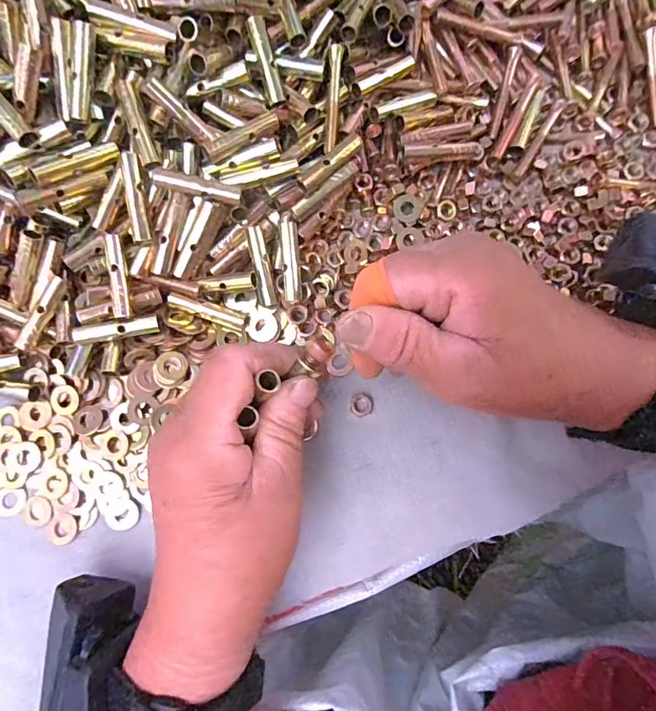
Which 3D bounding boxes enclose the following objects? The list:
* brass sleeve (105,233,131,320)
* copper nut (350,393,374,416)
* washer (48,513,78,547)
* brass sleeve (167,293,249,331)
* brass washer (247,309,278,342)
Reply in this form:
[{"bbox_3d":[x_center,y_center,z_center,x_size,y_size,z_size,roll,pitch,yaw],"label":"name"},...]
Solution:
[{"bbox_3d":[-0.109,-0.041,0.237,0.008,0.006,0.043,-7,92,-2],"label":"brass sleeve"},{"bbox_3d":[0.019,0.027,0.254,0.012,0.004,0.013,0,80,0],"label":"copper nut"},{"bbox_3d":[-0.140,0.092,0.239,0.015,0.004,0.016,0,80,0],"label":"washer"},{"bbox_3d":[-0.066,-0.025,0.252,0.043,0.012,0.009,19,81,3],"label":"brass sleeve"},{"bbox_3d":[-0.037,-0.017,0.258,0.017,0.004,0.017,0,80,0],"label":"brass washer"}]

